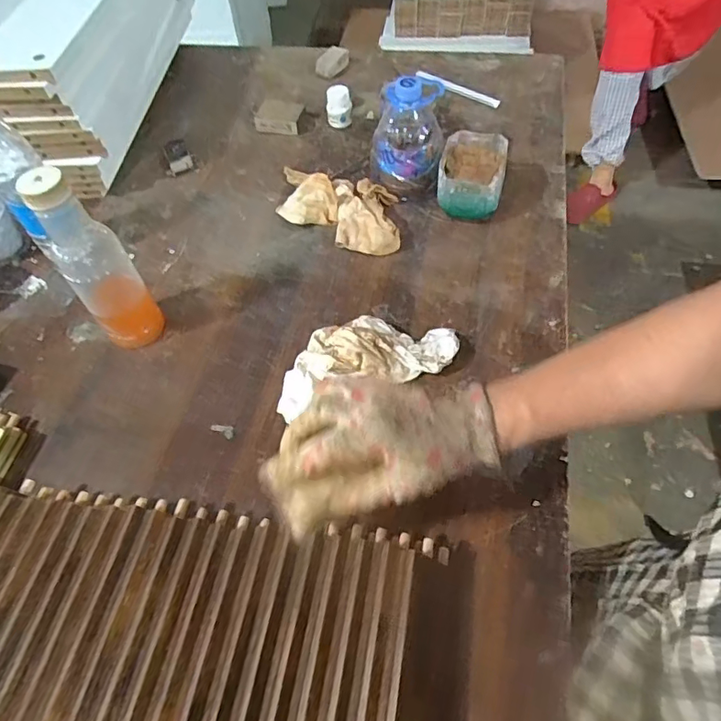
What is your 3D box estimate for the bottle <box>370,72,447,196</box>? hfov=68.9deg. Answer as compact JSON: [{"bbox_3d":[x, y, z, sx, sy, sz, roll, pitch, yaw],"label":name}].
[{"bbox_3d":[0.058,-0.287,0.667,0.089,0.135,0.091,2,56,5],"label":"bottle"}]

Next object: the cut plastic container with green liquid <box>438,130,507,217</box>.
[{"bbox_3d":[0.139,-0.227,0.663,0.080,0.067,0.102,8,56,9],"label":"cut plastic container with green liquid"}]

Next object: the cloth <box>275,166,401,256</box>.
[{"bbox_3d":[-0.035,-0.203,0.680,0.206,0.041,0.113,20,59,16],"label":"cloth"}]

